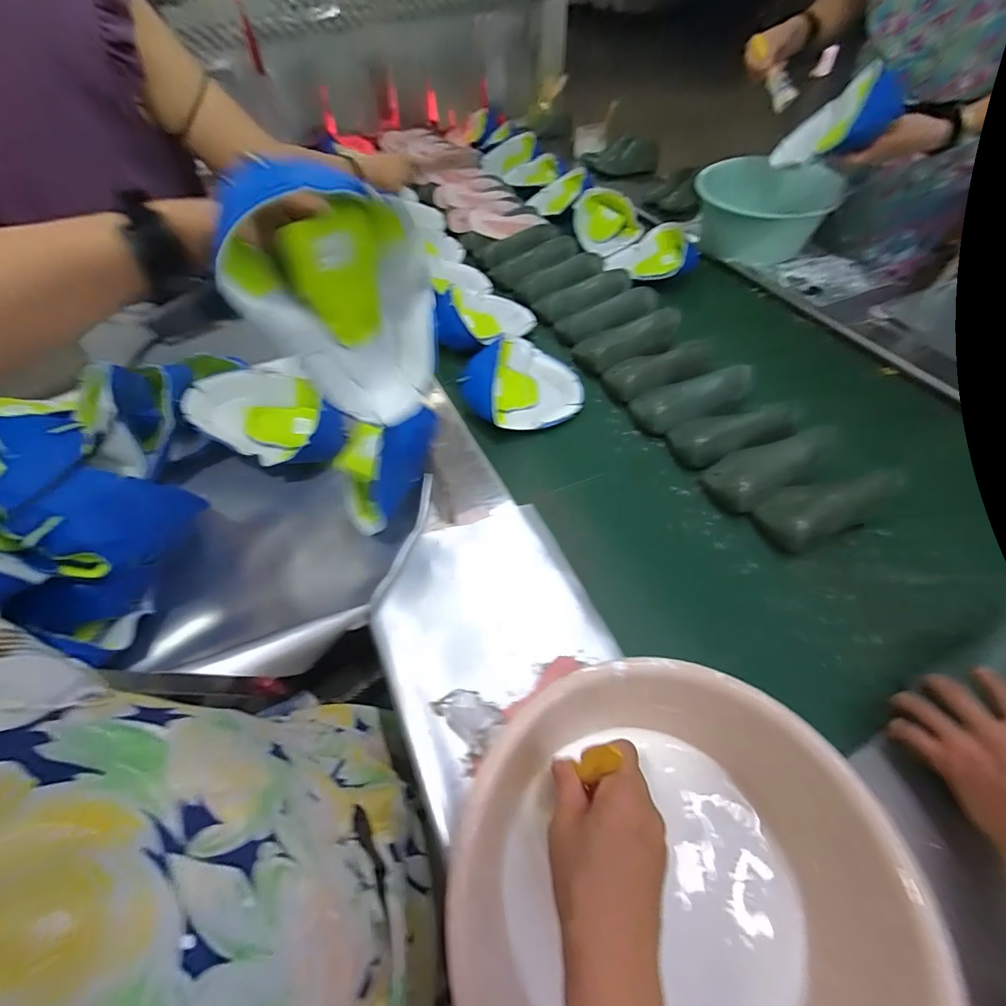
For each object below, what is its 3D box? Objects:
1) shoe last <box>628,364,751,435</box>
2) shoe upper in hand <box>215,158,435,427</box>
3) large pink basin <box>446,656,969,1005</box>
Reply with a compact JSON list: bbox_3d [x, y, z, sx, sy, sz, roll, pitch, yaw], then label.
[{"bbox_3d":[0.325,-0.187,0.789,0.200,0.077,0.091,-21,56,-16],"label":"shoe last"},{"bbox_3d":[-0.138,-0.171,0.391,0.153,0.183,0.096,-11,54,-9],"label":"shoe upper in hand"},{"bbox_3d":[0.117,0.281,0.344,0.285,0.152,0.290,0,53,-1],"label":"large pink basin"}]

